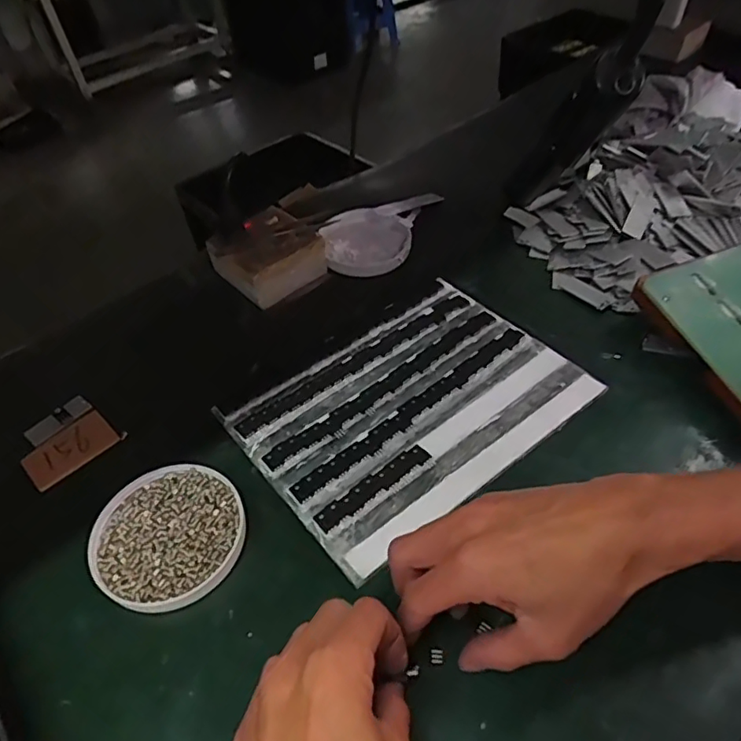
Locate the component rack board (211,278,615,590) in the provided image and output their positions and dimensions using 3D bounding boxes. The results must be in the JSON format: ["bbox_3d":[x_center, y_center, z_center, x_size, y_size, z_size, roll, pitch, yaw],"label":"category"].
[{"bbox_3d":[0.034,0.026,0.430,0.240,0.012,0.173,-32,53,-22],"label":"component rack board"}]

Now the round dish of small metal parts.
[{"bbox_3d":[-0.134,0.109,0.371,0.097,0.012,0.095,-2,48,3],"label":"round dish of small metal parts"}]

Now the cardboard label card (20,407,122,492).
[{"bbox_3d":[-0.237,0.060,0.436,0.065,0.004,0.044,-38,56,-26],"label":"cardboard label card"}]

